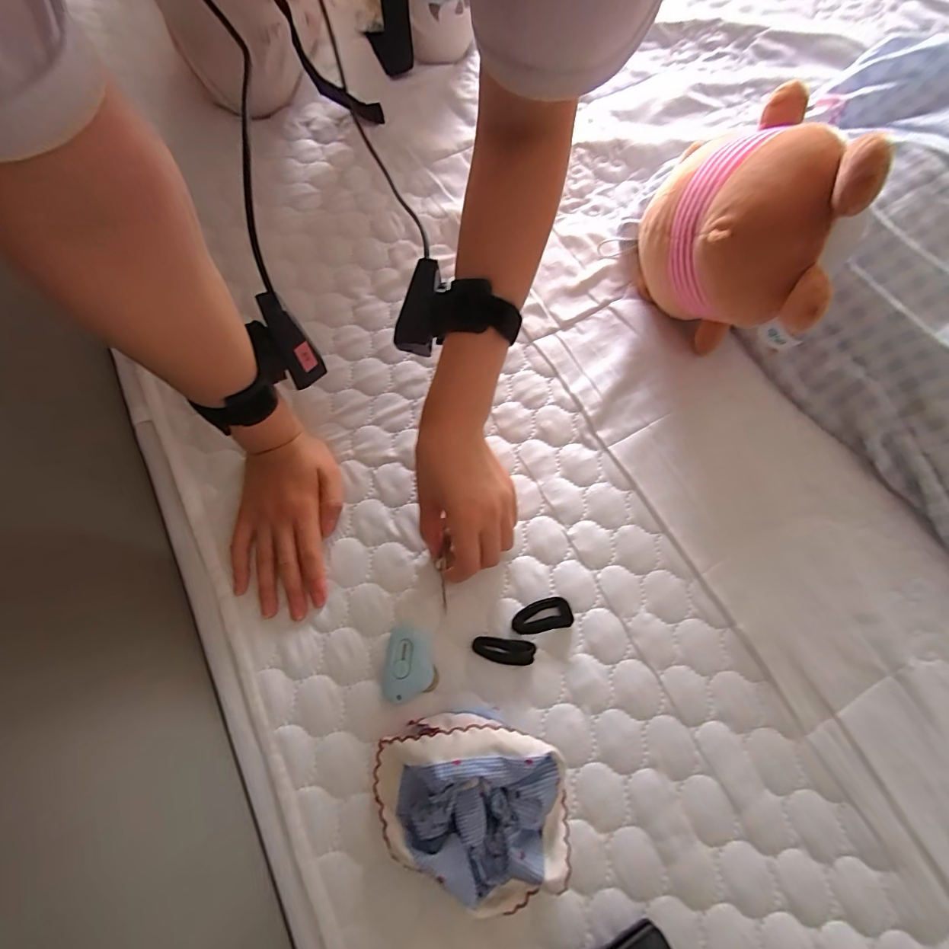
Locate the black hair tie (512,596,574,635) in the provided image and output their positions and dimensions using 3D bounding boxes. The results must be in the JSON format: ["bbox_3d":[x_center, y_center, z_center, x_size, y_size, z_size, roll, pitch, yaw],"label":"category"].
[{"bbox_3d":[0.054,0.113,0.349,0.048,0.007,0.024,-10,71,-3],"label":"black hair tie"}]

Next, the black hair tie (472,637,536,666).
[{"bbox_3d":[0.023,0.137,0.337,0.047,0.009,0.019,6,71,2],"label":"black hair tie"}]

